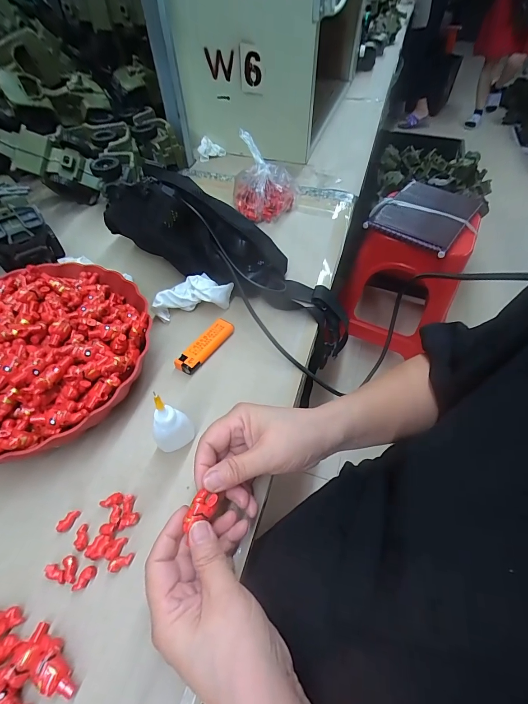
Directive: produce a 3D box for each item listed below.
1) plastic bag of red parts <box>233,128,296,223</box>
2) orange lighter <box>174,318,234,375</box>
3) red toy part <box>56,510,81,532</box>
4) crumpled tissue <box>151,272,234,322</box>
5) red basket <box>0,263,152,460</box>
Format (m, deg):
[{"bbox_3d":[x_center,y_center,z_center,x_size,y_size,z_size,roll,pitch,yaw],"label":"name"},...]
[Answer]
[{"bbox_3d":[0.002,-0.285,0.544,0.102,0.075,0.130,0,53,0],"label":"plastic bag of red parts"},{"bbox_3d":[-0.066,-0.008,0.373,0.026,0.009,0.079,28,57,16],"label":"orange lighter"},{"bbox_3d":[-0.161,0.139,0.272,0.009,0.007,0.019,23,56,13],"label":"red toy part"},{"bbox_3d":[-0.086,-0.070,0.405,0.089,0.032,0.044,3,54,-1],"label":"crumpled tissue"},{"bbox_3d":[-0.237,-0.008,0.332,0.229,0.072,0.233,1,54,-2],"label":"red basket"}]

